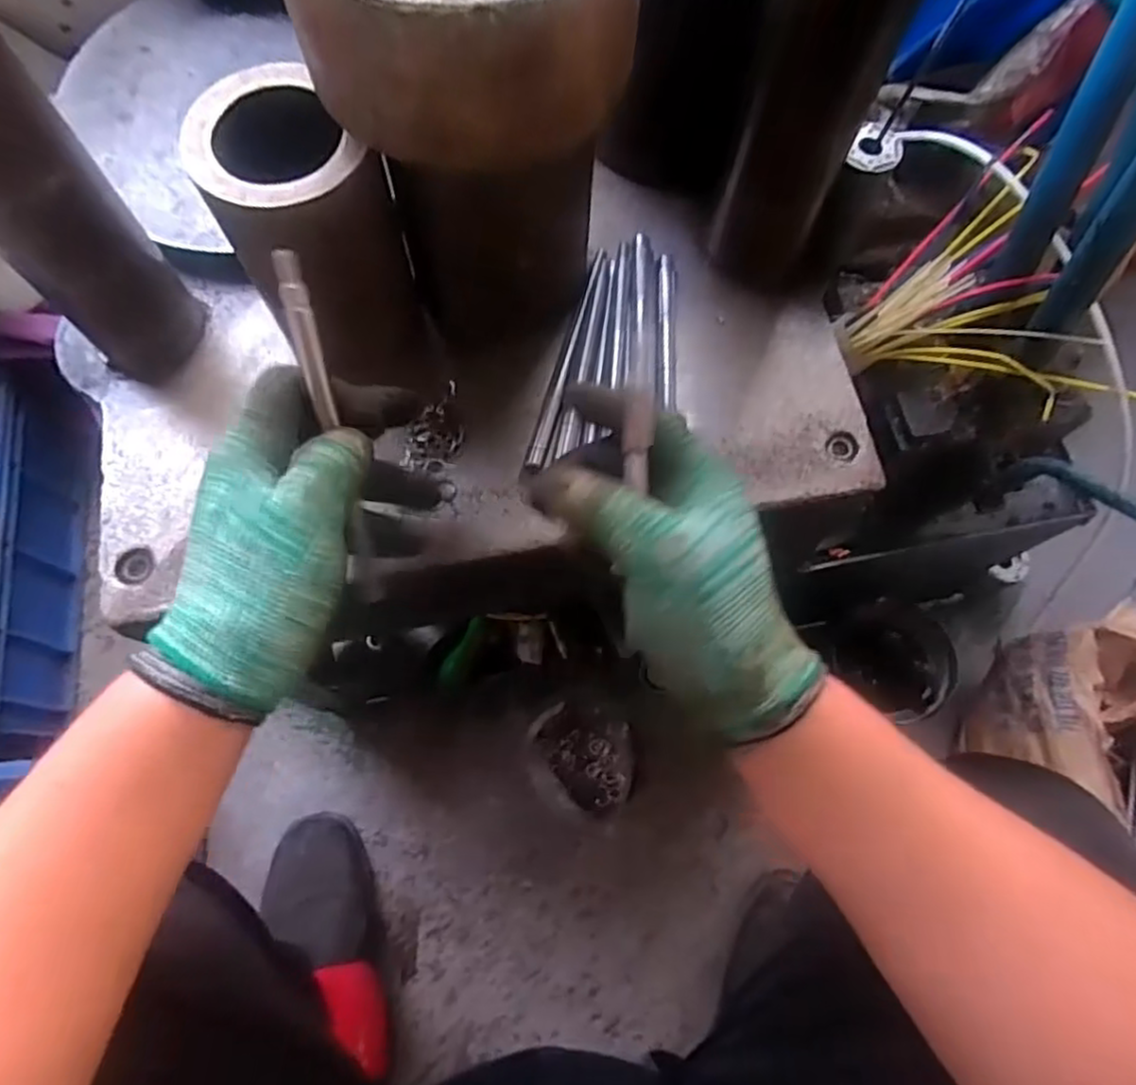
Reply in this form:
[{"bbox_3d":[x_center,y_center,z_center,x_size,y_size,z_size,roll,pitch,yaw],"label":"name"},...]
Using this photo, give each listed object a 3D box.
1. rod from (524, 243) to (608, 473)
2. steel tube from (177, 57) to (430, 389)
[{"bbox_3d":[0.000,-0.118,0.438,0.012,0.009,0.160,15,71,4],"label":"rod"},{"bbox_3d":[-0.138,-0.165,0.403,0.086,0.157,0.089,0,71,-1],"label":"steel tube"}]

